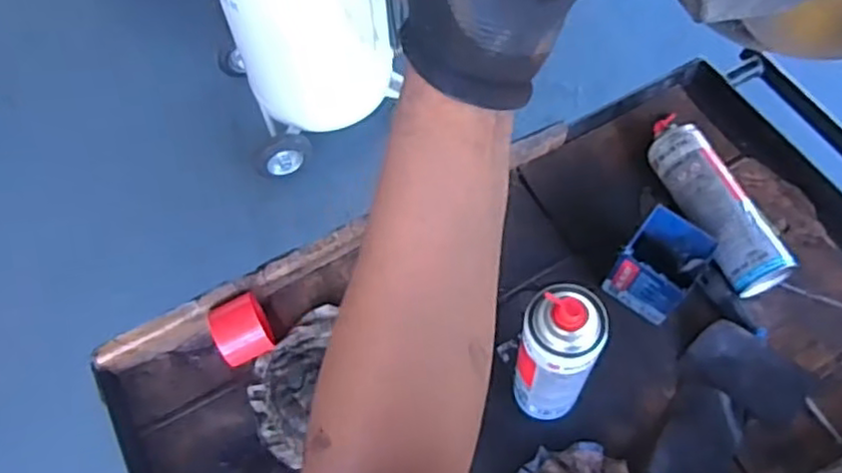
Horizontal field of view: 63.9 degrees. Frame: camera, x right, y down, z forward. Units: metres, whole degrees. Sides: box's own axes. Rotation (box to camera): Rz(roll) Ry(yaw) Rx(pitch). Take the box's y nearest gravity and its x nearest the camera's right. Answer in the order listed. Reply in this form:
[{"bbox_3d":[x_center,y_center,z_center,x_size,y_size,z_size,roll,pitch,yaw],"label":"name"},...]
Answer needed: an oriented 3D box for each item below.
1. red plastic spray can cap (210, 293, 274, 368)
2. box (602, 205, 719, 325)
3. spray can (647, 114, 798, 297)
[{"bbox_3d":[-0.188,0.100,0.719,0.057,0.059,0.067,-23,64,-9],"label":"red plastic spray can cap"},{"bbox_3d":[0.251,0.032,0.712,0.076,0.087,0.082,37,70,20],"label":"box"},{"bbox_3d":[0.327,-0.038,0.766,0.064,0.065,0.227,-20,63,-7],"label":"spray can"}]

